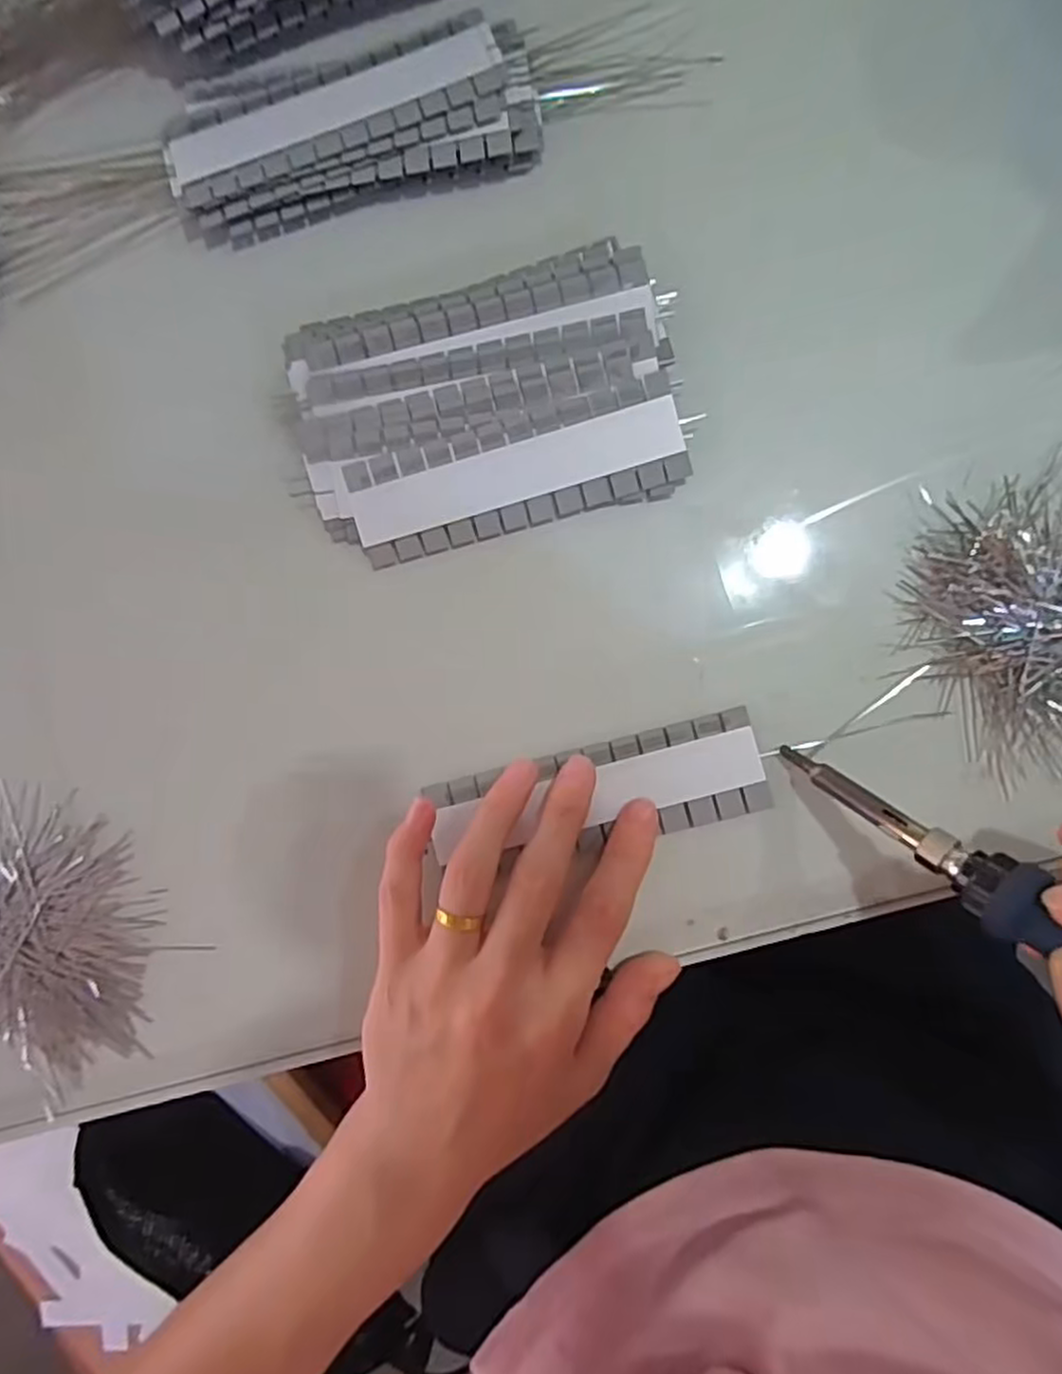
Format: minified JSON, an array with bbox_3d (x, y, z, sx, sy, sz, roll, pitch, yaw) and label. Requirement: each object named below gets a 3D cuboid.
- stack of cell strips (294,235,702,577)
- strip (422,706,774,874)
[{"bbox_3d":[-0.017,-0.102,0.267,0.136,0.019,0.086,-13,89,4],"label":"stack of cell strips"},{"bbox_3d":[0.025,0.041,0.270,0.123,0.005,0.038,-14,87,4],"label":"strip"}]

